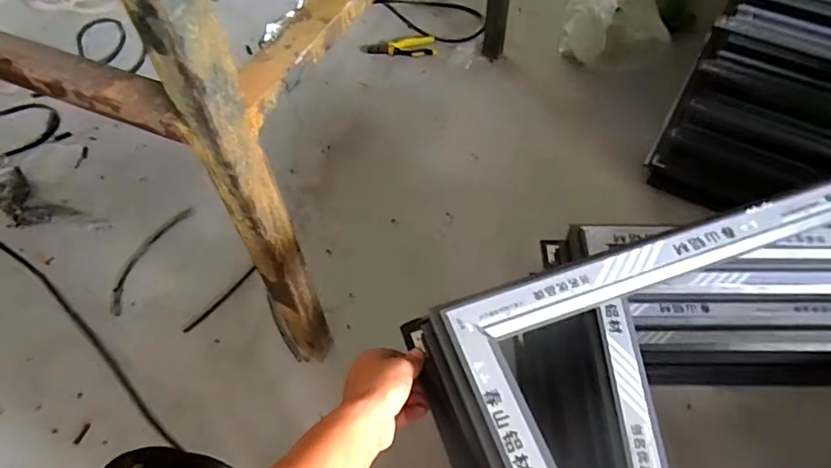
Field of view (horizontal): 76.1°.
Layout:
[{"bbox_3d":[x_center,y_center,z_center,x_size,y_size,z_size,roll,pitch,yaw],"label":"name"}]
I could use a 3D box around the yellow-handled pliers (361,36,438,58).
[{"bbox_3d":[-0.045,-0.517,1.454,0.202,0.015,0.071,1,55,3],"label":"yellow-handled pliers"}]

